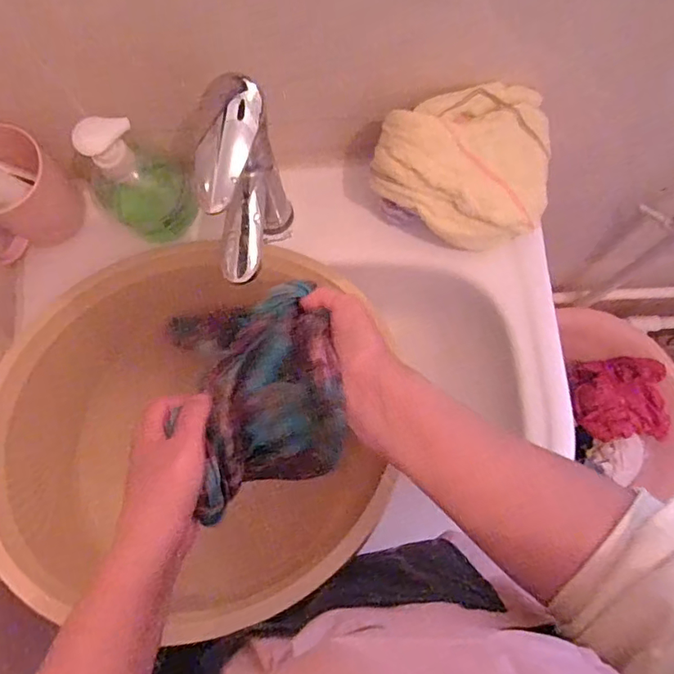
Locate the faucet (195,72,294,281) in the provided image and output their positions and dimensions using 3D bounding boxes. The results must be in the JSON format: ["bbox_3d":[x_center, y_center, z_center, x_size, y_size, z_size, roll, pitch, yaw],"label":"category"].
[{"bbox_3d":[-0.081,-0.110,0.471,0.045,0.191,0.137,8,74,3],"label":"faucet"}]

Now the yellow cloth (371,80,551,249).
[{"bbox_3d":[0.125,-0.157,0.499,0.169,0.092,0.121,-18,74,-5],"label":"yellow cloth"}]

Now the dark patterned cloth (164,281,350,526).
[{"bbox_3d":[-0.058,0.037,0.383,0.121,0.055,0.144,-20,75,-5],"label":"dark patterned cloth"}]

